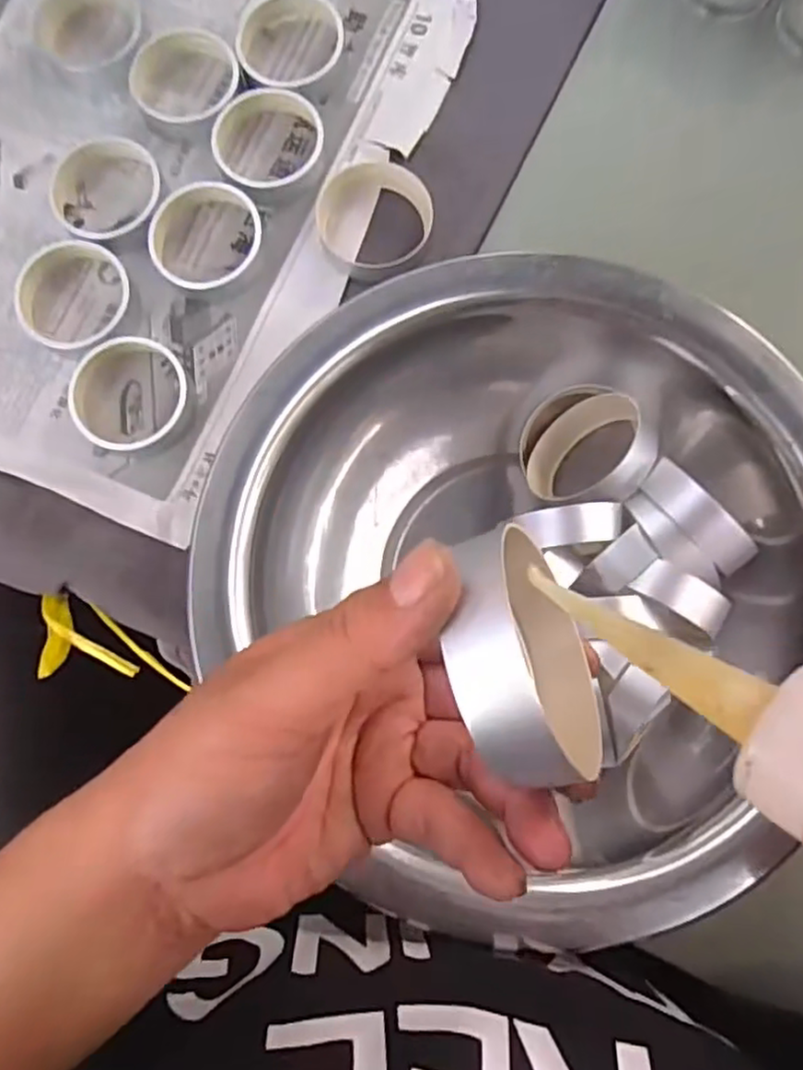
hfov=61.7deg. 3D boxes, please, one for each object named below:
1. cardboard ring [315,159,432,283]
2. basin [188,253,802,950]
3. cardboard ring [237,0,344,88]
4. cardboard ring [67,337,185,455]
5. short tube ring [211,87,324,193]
[{"bbox_3d":[-0.015,-0.185,0.391,0.066,0.014,0.068,0,84,0],"label":"cardboard ring"},{"bbox_3d":[0.064,0.014,0.336,0.290,0.072,0.298,0,84,0],"label":"basin"},{"bbox_3d":[-0.070,-0.296,0.403,0.058,0.017,0.065,37,85,4],"label":"cardboard ring"},{"bbox_3d":[-0.155,-0.080,0.378,0.061,0.019,0.064,0,84,0],"label":"cardboard ring"},{"bbox_3d":[-0.078,-0.232,0.394,0.061,0.019,0.060,0,84,0],"label":"short tube ring"}]

